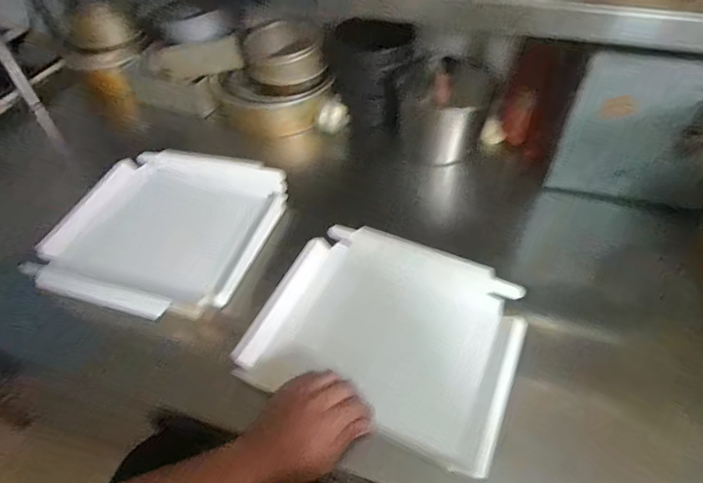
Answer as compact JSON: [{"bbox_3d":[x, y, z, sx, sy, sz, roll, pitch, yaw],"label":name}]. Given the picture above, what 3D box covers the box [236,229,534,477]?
[{"bbox_3d":[0.053,0.120,0.609,0.328,0.051,0.277,17,53,17],"label":"box"}]

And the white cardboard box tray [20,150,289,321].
[{"bbox_3d":[-0.303,-0.030,0.731,0.317,0.055,0.327,12,51,13],"label":"white cardboard box tray"}]

